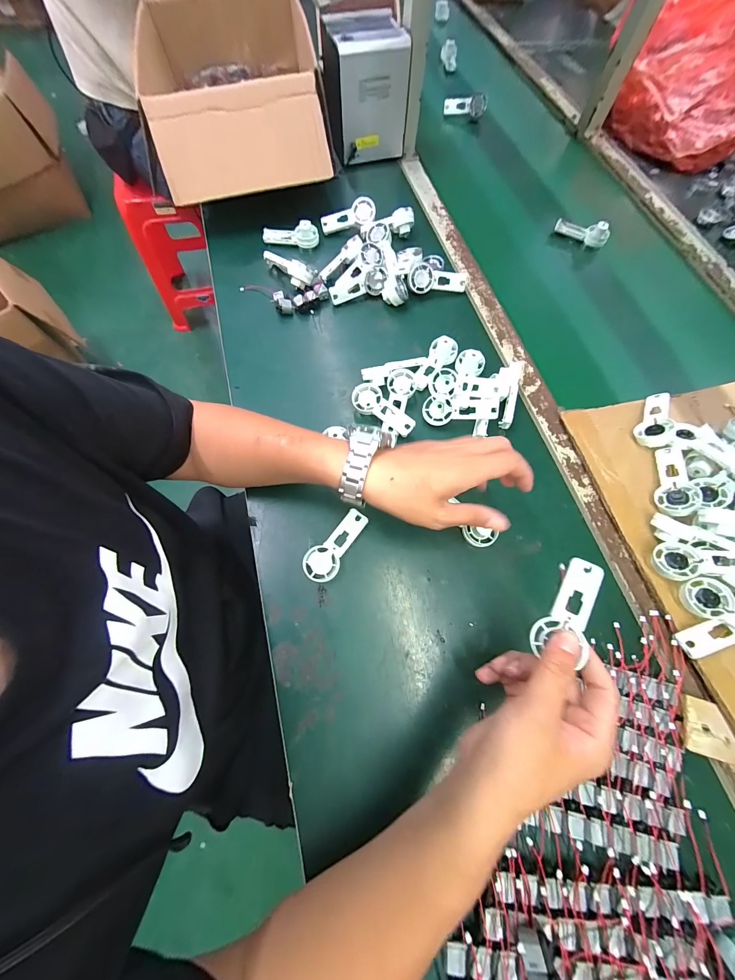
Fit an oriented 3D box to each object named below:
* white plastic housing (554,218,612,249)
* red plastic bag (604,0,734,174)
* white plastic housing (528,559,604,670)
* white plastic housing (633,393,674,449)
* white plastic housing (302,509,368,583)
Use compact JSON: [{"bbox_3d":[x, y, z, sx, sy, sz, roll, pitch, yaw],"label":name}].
[{"bbox_3d":[0.399,-0.483,0.579,0.094,0.029,0.022,31,72,9],"label":"white plastic housing"},{"bbox_3d":[0.680,-0.846,0.632,0.259,0.202,0.290,-21,72,-9],"label":"red plastic bag"},{"bbox_3d":[0.172,0.102,0.261,0.038,0.005,0.088,30,80,25],"label":"white plastic housing"},{"bbox_3d":[0.383,-0.095,0.413,0.035,0.024,0.092,31,72,9],"label":"white plastic housing"},{"bbox_3d":[-0.036,0.065,0.369,0.039,0.018,0.094,36,73,10],"label":"white plastic housing"}]

